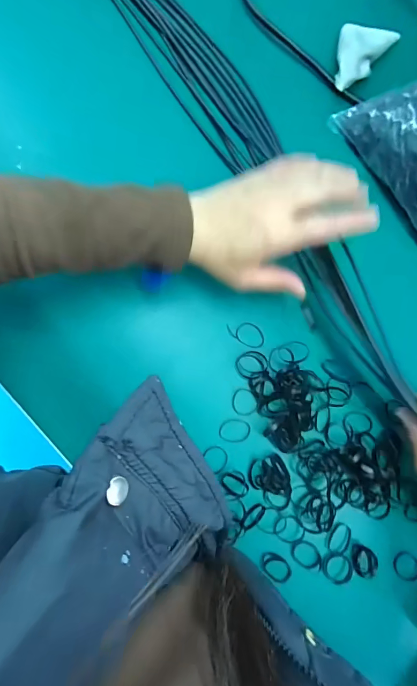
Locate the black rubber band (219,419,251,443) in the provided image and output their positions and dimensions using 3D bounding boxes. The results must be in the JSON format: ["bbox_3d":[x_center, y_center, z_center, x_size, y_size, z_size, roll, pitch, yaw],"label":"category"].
[{"bbox_3d":[0.026,0.086,0.359,0.031,0.004,0.023,9,85,-3],"label":"black rubber band"}]

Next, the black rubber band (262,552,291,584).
[{"bbox_3d":[0.065,0.215,0.352,0.022,0.009,0.034,-42,89,-6],"label":"black rubber band"}]

